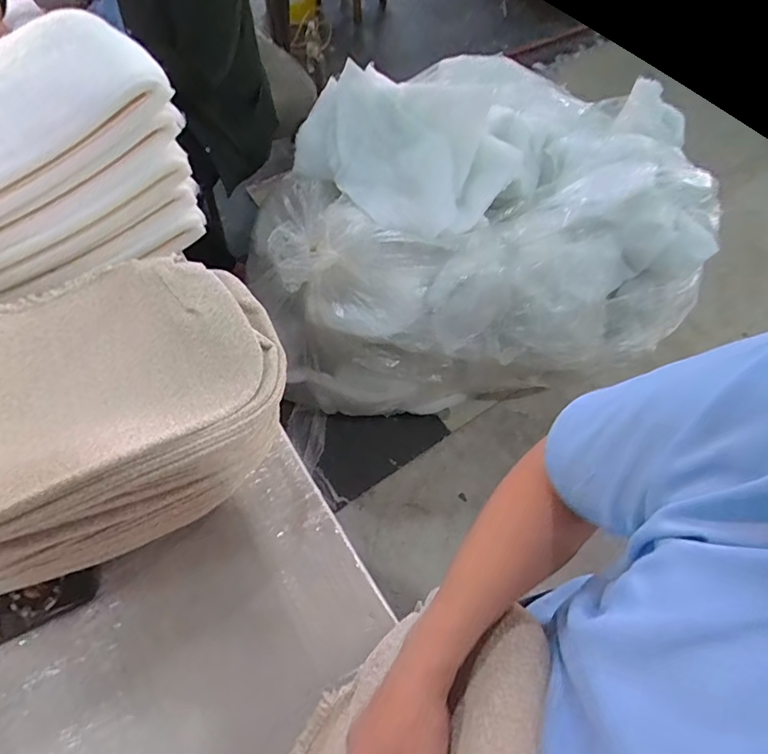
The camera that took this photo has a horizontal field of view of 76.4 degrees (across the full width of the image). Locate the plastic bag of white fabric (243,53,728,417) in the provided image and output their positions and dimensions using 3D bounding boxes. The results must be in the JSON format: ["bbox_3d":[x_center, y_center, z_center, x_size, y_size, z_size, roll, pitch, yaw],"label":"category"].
[{"bbox_3d":[0.213,-0.354,1.349,1.070,0.573,0.781,-7,62,-7],"label":"plastic bag of white fabric"}]

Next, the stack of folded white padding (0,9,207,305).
[{"bbox_3d":[-0.502,-0.245,0.654,0.209,0.257,0.468,37,66,15],"label":"stack of folded white padding"}]

